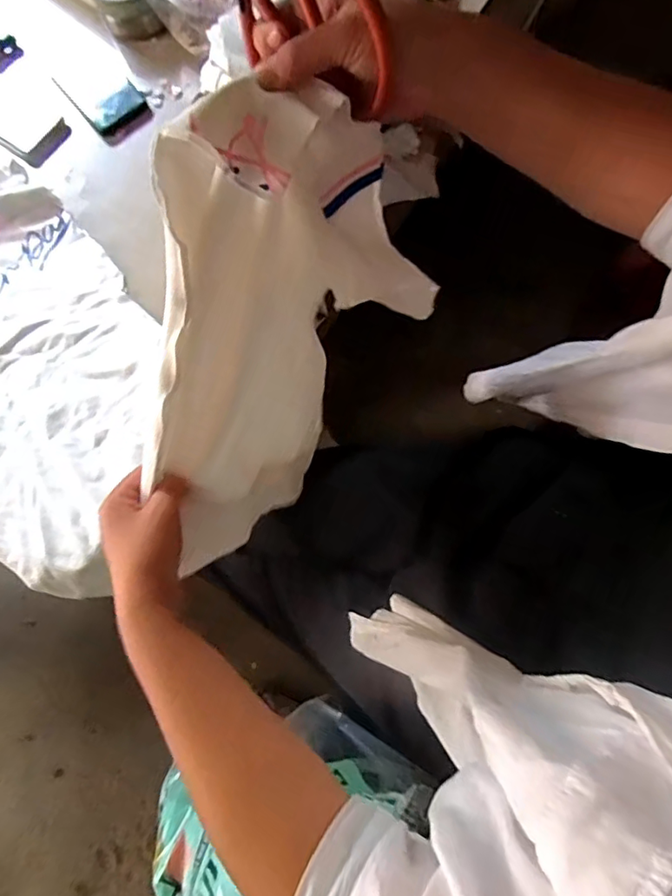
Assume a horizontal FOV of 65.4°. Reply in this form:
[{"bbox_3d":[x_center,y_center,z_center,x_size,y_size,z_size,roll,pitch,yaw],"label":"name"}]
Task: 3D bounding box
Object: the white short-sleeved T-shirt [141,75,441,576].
[{"bbox_3d":[-0.052,-0.087,0.413,0.135,0.284,0.313,38,75,14],"label":"white short-sleeved T-shirt"}]

